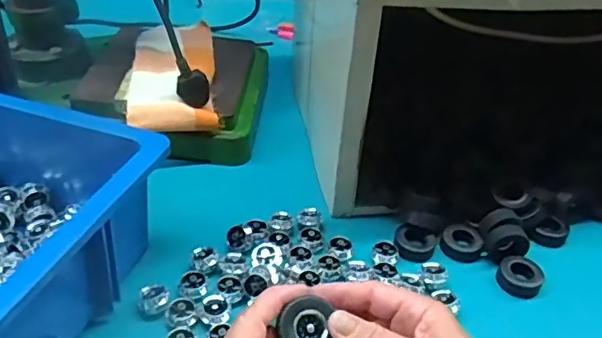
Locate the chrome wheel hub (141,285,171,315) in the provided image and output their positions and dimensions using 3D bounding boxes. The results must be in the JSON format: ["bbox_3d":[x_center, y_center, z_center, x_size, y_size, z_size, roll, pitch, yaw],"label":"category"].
[{"bbox_3d":[-0.114,0.101,0.439,0.021,0.013,0.019,-8,42,-17],"label":"chrome wheel hub"}]

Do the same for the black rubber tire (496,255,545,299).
[{"bbox_3d":[0.190,0.093,0.488,0.037,0.016,0.035,4,39,-3],"label":"black rubber tire"}]

